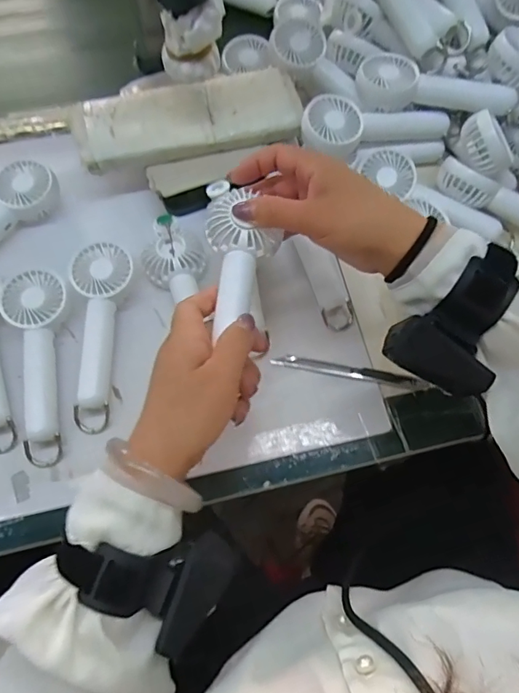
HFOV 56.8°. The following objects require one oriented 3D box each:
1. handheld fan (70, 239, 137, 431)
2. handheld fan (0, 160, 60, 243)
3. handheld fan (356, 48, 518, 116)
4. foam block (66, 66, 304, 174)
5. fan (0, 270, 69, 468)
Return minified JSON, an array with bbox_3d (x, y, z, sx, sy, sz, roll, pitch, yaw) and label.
[{"bbox_3d":[-0.134,-0.012,0.416,0.053,0.030,0.161,-6,68,-4],"label":"handheld fan"},{"bbox_3d":[-0.254,-0.112,0.453,0.048,0.034,0.152,33,71,11],"label":"handheld fan"},{"bbox_3d":[0.168,-0.251,0.461,0.145,0.032,0.047,7,68,1],"label":"handheld fan"},{"bbox_3d":[-0.070,-0.221,0.469,0.216,0.021,0.082,-11,69,-6],"label":"foam block"},{"bbox_3d":[-0.180,0.014,0.404,0.052,0.034,0.158,-14,69,-7],"label":"fan"}]

